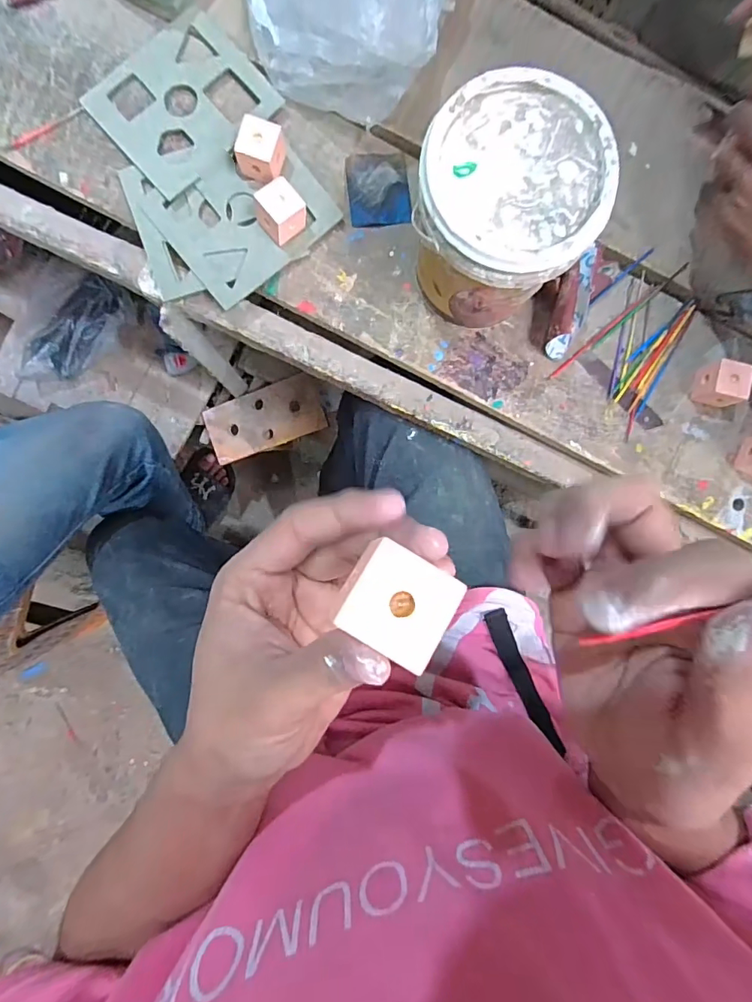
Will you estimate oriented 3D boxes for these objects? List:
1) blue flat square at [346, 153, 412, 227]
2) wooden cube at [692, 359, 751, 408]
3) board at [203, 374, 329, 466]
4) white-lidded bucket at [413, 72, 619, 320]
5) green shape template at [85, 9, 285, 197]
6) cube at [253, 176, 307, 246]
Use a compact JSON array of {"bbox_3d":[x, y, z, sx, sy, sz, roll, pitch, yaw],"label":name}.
[{"bbox_3d":[0.003,-0.282,0.420,0.054,0.004,0.066,-5,92,-4],"label":"blue flat square"},{"bbox_3d":[0.310,-0.105,0.415,0.031,0.035,0.033,18,90,-5],"label":"wooden cube"},{"bbox_3d":[-0.173,-0.128,0.722,0.187,0.009,0.089,-17,97,12],"label":"board"},{"bbox_3d":[0.090,-0.209,0.362,0.120,0.134,0.122,0,91,-5],"label":"white-lidded bucket"},{"bbox_3d":[-0.169,-0.350,0.407,0.133,0.004,0.116,-41,89,-1],"label":"green shape template"},{"bbox_3d":[-0.082,-0.246,0.397,0.034,0.034,0.031,-38,94,-3],"label":"cube"}]

